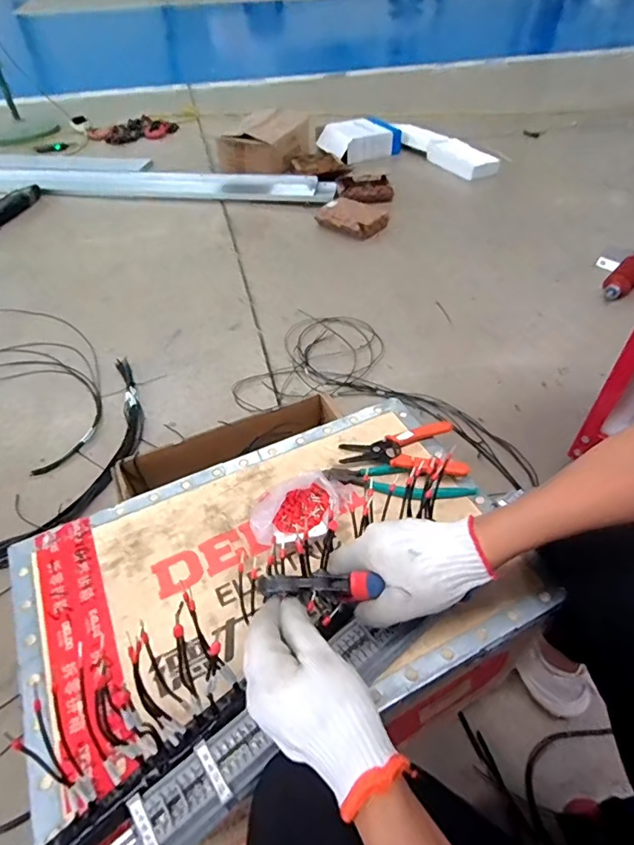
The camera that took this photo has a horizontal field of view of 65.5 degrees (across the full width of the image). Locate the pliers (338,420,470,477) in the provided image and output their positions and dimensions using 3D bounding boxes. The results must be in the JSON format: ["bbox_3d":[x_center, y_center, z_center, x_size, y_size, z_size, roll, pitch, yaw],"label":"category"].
[{"bbox_3d":[0.107,0.040,0.606,0.144,0.025,0.087,-8,46,-6],"label":"pliers"}]

